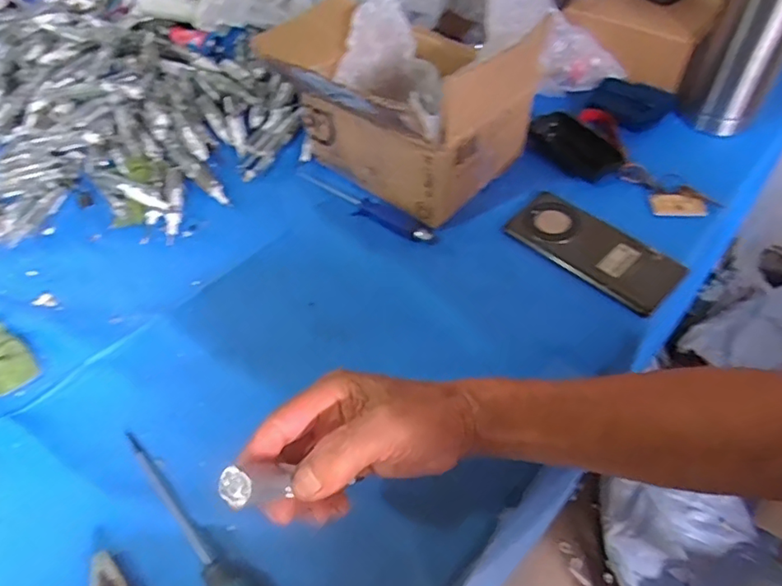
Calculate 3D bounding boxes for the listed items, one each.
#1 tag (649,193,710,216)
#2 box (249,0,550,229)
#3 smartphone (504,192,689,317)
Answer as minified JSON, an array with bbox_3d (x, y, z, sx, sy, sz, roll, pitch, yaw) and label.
[{"bbox_3d":[0.298,-0.091,0.562,0.052,0.008,0.023,7,88,23],"label":"tag"},{"bbox_3d":[-0.009,-0.217,0.585,0.268,0.157,0.194,36,63,28],"label":"box"},{"bbox_3d":[0.197,-0.046,0.532,0.073,0.014,0.162,-37,58,-21],"label":"smartphone"}]

